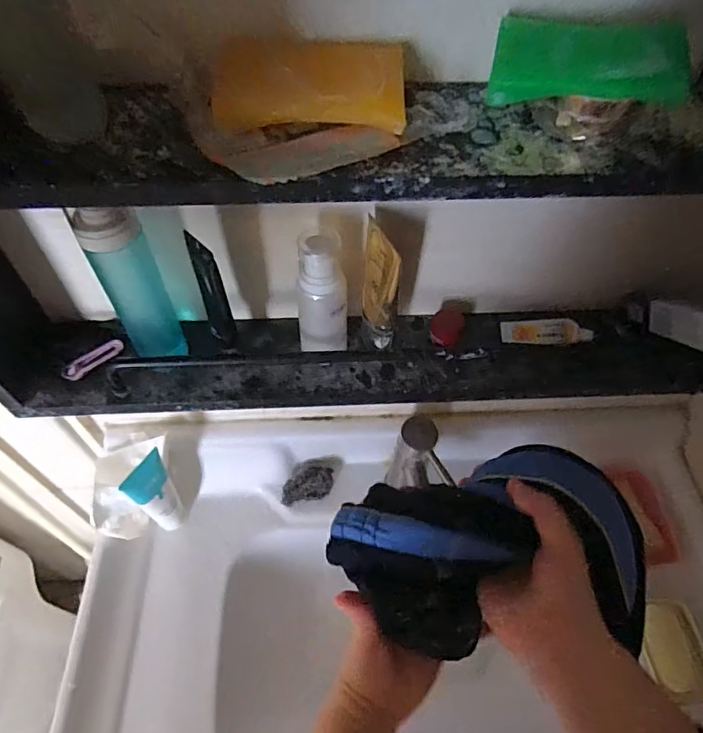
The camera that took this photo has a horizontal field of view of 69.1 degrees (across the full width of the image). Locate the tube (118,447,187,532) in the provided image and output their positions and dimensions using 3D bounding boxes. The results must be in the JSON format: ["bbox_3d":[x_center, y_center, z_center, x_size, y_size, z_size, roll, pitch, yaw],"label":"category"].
[{"bbox_3d":[-0.238,0.163,0.641,0.028,0.144,0.053,25,57,14],"label":"tube"}]

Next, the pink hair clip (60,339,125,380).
[{"bbox_3d":[-0.245,-0.007,0.485,0.058,0.010,0.018,-30,62,-22],"label":"pink hair clip"}]

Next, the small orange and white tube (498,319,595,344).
[{"bbox_3d":[0.194,-0.034,0.508,0.083,0.022,0.021,6,55,1],"label":"small orange and white tube"}]

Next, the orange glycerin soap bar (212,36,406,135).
[{"bbox_3d":[-0.025,-0.168,0.303,0.114,0.036,0.042,2,55,-2],"label":"orange glycerin soap bar"}]

